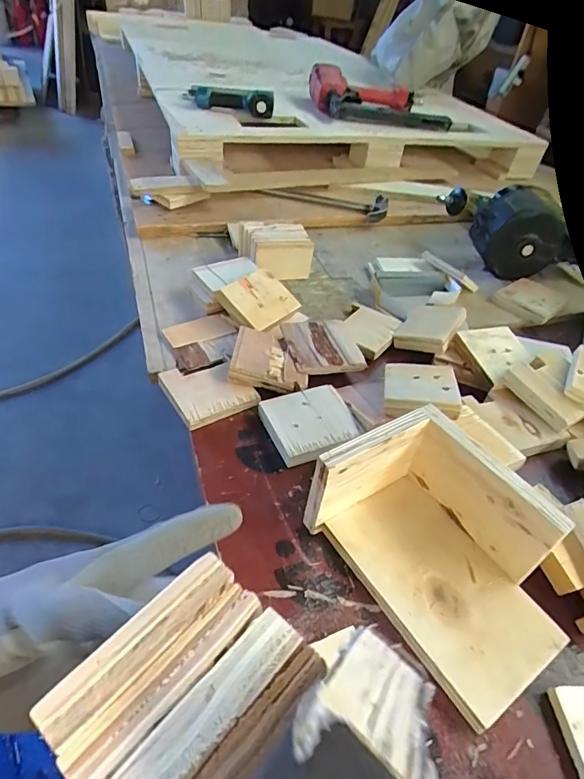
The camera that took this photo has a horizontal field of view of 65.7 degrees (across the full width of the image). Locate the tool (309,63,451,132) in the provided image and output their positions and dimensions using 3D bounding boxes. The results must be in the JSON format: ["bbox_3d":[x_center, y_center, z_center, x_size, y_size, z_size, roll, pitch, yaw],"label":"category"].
[{"bbox_3d":[0.224,-0.724,1.122,0.332,0.083,0.221,1,45,-8],"label":"tool"}]

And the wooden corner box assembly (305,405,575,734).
[{"bbox_3d":[0.122,0.118,0.348,0.131,0.086,0.188,-27,51,-24],"label":"wooden corner box assembly"}]

